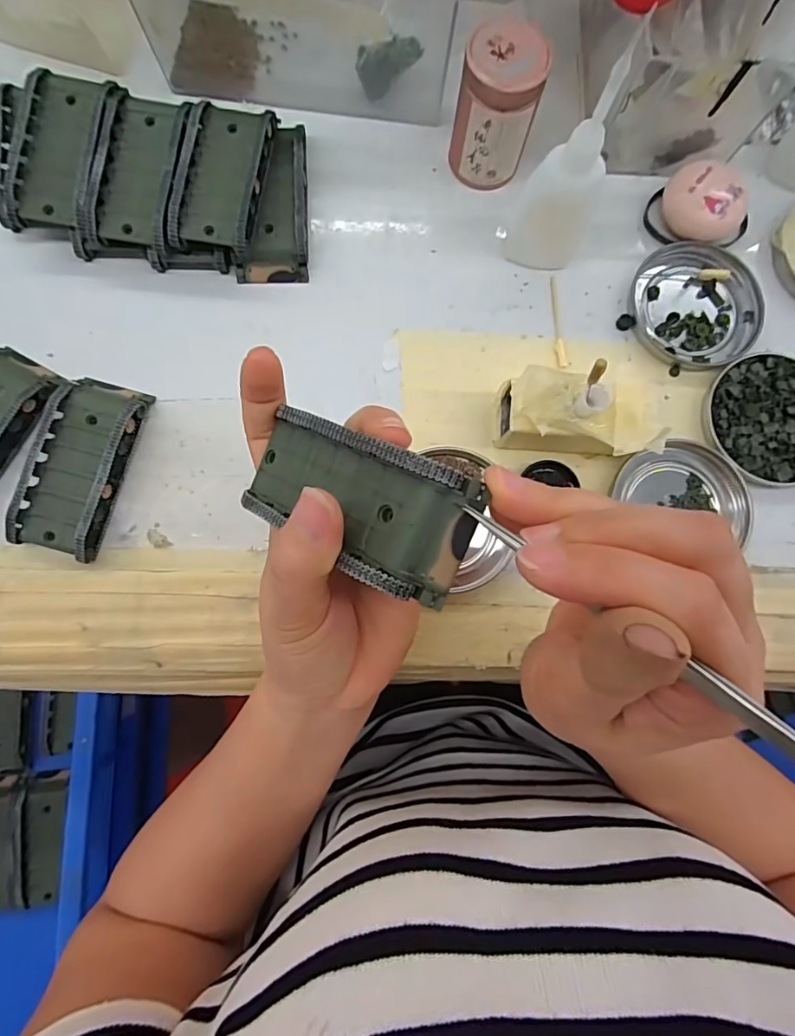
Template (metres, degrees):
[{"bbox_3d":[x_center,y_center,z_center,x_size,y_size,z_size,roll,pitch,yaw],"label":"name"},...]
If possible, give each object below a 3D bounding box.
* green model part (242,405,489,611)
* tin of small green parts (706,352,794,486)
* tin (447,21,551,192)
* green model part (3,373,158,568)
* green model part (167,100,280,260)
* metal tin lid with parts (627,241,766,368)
[{"bbox_3d":[-0.019,-0.008,0.173,0.092,0.025,0.042,27,81,33],"label":"green model part"},{"bbox_3d":[0.221,-0.058,0.292,0.075,0.009,0.075,0,82,-2],"label":"tin of small green parts"},{"bbox_3d":[0.056,-0.229,0.284,0.044,0.067,0.037,18,82,1],"label":"tin"},{"bbox_3d":[-0.173,-0.030,0.271,0.045,0.019,0.096,16,82,1],"label":"green model part"},{"bbox_3d":[-0.099,-0.195,0.291,0.046,0.032,0.090,10,82,0],"label":"green model part"},{"bbox_3d":[0.182,-0.130,0.303,0.078,0.008,0.075,0,82,-2],"label":"metal tin lid with parts"}]

